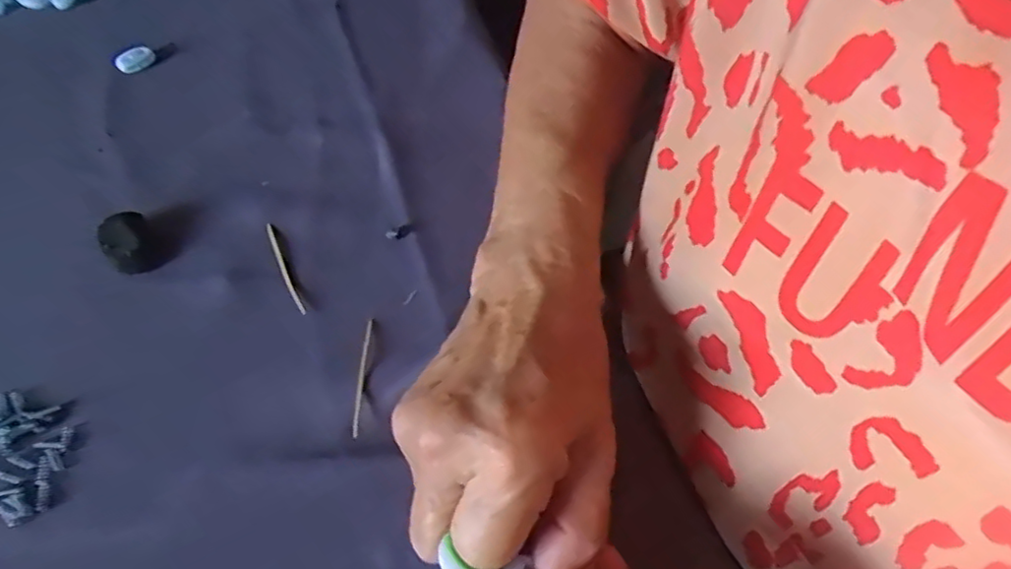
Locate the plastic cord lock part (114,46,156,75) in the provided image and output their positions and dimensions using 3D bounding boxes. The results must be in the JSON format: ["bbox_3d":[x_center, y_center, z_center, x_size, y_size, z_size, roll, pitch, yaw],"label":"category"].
[{"bbox_3d":[-0.233,-0.141,0.411,0.023,0.010,0.011,-37,63,-24],"label":"plastic cord lock part"}]

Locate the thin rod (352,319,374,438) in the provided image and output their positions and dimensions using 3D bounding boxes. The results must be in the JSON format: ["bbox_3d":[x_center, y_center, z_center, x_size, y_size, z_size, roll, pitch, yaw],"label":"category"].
[{"bbox_3d":[-0.063,0.038,0.286,0.004,0.004,0.058,0,55,0],"label":"thin rod"}]

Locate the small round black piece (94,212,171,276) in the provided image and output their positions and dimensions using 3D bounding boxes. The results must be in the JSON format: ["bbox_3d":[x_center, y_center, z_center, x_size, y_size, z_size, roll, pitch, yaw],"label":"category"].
[{"bbox_3d":[-0.182,-0.020,0.317,0.031,0.014,0.024,39,63,23],"label":"small round black piece"}]

